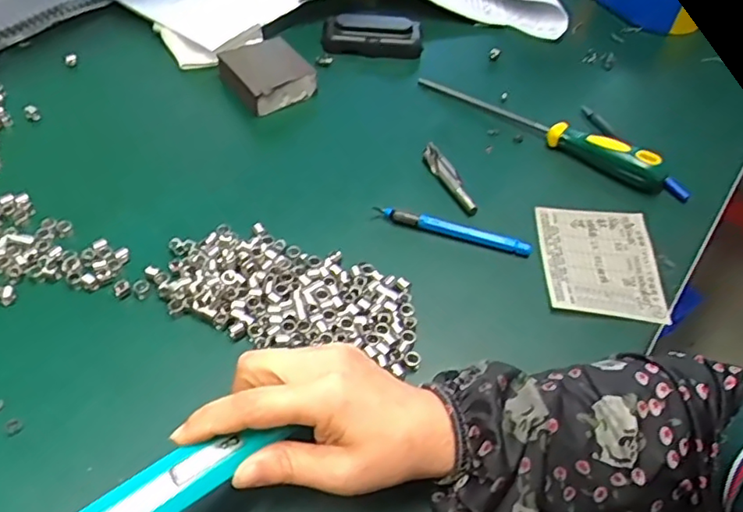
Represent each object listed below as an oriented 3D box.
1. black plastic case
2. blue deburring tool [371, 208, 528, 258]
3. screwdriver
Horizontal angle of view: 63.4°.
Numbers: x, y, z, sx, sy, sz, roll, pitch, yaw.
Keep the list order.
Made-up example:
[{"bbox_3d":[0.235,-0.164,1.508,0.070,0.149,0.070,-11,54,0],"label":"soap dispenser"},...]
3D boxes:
[{"bbox_3d":[0.000,-0.232,0.635,0.104,0.037,0.035,6,49,0],"label":"black plastic case"},{"bbox_3d":[0.064,-0.021,0.467,0.121,0.013,0.007,15,49,8],"label":"blue deburring tool"},{"bbox_3d":[0.151,-0.120,0.552,0.238,0.034,0.028,29,55,19],"label":"screwdriver"}]

